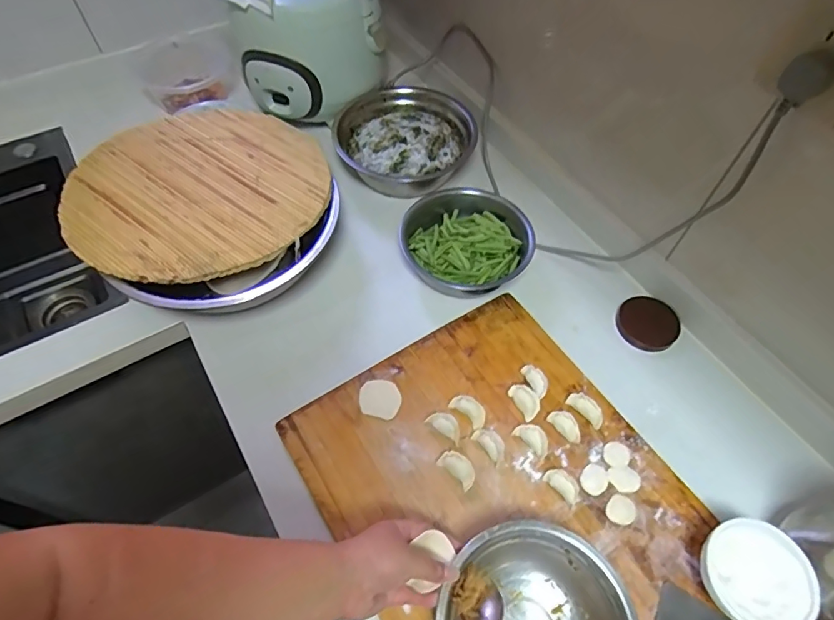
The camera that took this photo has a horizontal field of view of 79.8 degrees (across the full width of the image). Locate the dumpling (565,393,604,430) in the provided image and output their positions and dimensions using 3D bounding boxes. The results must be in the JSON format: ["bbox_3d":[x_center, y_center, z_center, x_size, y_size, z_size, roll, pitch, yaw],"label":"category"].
[{"bbox_3d":[0.204,0.120,0.600,0.018,0.024,0.048,-37,65,-23],"label":"dumpling"}]

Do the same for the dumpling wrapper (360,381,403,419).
[{"bbox_3d":[-0.044,0.108,0.609,0.049,0.004,0.047,1,57,-1],"label":"dumpling wrapper"}]

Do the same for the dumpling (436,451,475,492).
[{"bbox_3d":[0.046,0.176,0.555,0.045,0.023,0.023,38,64,21],"label":"dumpling"}]

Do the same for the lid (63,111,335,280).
[{"bbox_3d":[-0.300,-0.172,0.689,0.337,0.019,0.315,1,57,-1],"label":"lid"}]

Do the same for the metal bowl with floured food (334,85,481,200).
[{"bbox_3d":[-0.021,-0.287,0.825,0.220,0.084,0.214,-14,58,-10],"label":"metal bowl with floured food"}]

